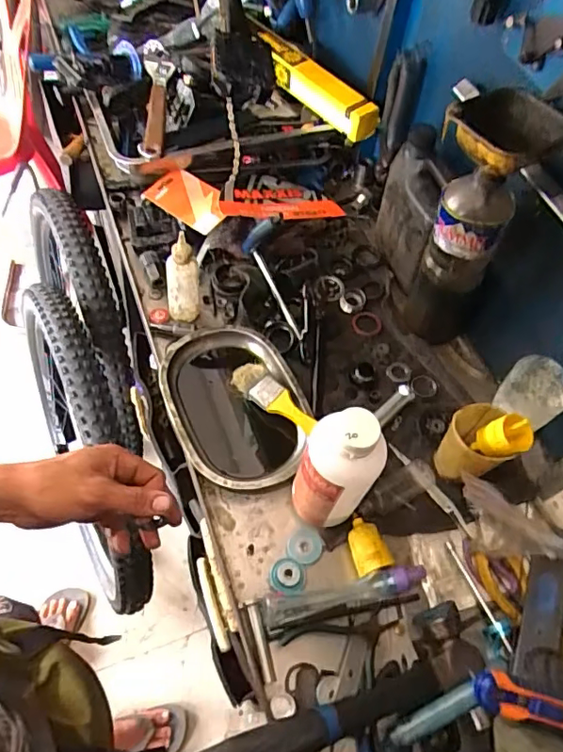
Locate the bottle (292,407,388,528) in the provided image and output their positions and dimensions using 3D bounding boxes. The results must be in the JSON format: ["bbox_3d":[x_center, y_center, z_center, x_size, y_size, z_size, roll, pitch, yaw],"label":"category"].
[{"bbox_3d":[0.053,0.095,0.532,0.077,0.178,0.063,23,59,9],"label":"bottle"}]

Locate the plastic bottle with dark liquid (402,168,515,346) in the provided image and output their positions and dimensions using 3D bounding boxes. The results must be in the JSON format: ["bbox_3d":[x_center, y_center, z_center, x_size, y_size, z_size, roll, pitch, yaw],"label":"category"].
[{"bbox_3d":[0.210,-0.134,0.657,0.091,0.240,0.073,28,60,12],"label":"plastic bottle with dark liquid"}]

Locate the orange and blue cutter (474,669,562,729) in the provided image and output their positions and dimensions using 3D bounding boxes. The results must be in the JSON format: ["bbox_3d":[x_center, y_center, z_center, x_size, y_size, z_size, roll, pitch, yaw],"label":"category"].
[{"bbox_3d":[0.237,0.290,0.467,0.139,0.031,0.030,15,58,4],"label":"orange and blue cutter"}]

